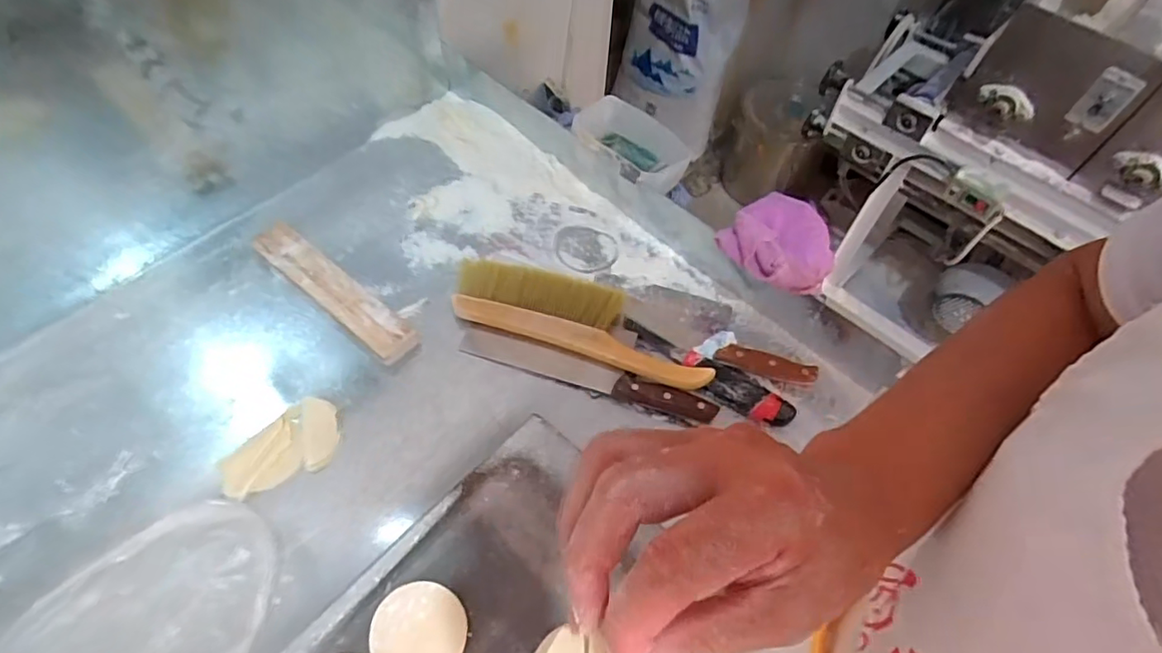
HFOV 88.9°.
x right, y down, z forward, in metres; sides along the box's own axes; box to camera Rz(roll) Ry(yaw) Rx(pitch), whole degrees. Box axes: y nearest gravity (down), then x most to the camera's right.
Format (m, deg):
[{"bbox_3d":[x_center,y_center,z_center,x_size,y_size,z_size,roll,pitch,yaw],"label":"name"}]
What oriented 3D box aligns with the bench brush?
[{"bbox_3d":[0.004,-0.010,0.761,0.331,0.040,0.105,19,59,8],"label":"bench brush"}]

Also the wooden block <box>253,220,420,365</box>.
[{"bbox_3d":[-0.322,-0.043,0.768,0.272,0.034,0.062,36,63,17],"label":"wooden block"}]

